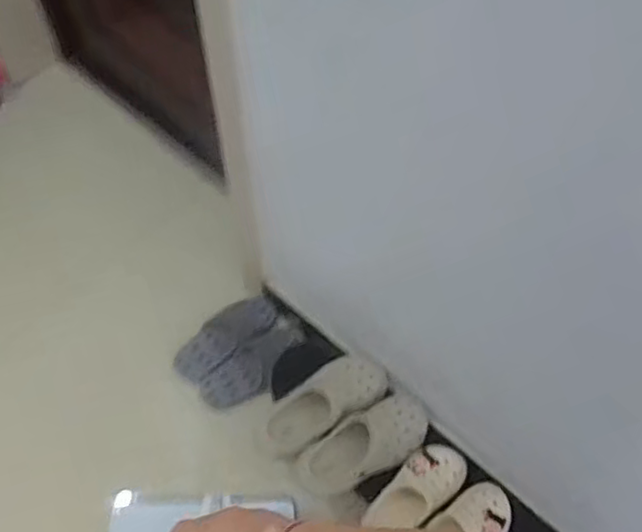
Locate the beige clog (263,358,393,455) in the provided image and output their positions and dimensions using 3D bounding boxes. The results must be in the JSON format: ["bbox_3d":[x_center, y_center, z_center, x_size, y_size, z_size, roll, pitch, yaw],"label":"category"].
[{"bbox_3d":[0.003,0.264,1.292,0.259,0.091,0.118,-29,65,-18],"label":"beige clog"}]

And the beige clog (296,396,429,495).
[{"bbox_3d":[0.078,0.337,1.252,0.259,0.108,0.117,-31,64,2],"label":"beige clog"}]

